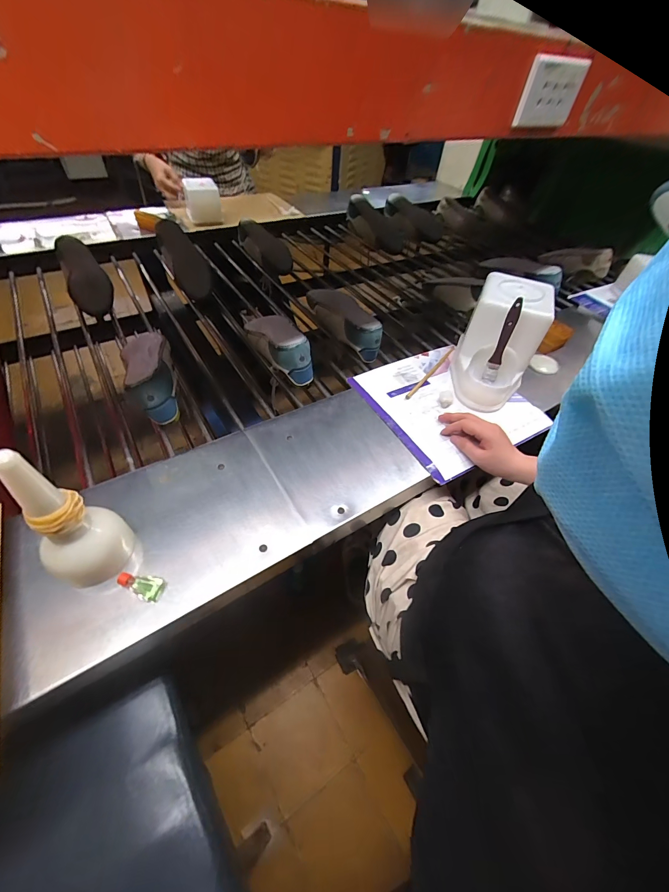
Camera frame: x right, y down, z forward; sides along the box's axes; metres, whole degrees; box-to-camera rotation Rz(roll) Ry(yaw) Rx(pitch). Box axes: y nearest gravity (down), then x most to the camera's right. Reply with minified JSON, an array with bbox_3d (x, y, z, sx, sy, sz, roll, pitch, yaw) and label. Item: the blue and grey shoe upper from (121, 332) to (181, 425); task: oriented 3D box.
[{"bbox_3d":[-0.349,-0.148,0.647,0.077,0.079,0.223,-20,55,-21],"label":"blue and grey shoe upper"}]

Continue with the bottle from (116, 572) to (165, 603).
[{"bbox_3d":[-0.235,0.171,0.416,0.053,0.017,0.026,9,50,1],"label":"bottle"}]

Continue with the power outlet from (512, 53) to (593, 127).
[{"bbox_3d":[0.319,-0.524,0.509,0.141,0.074,0.013,-24,53,-24],"label":"power outlet"}]

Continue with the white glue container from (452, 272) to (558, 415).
[{"bbox_3d":[0.324,-0.206,0.677,0.130,0.163,0.229,26,52,14],"label":"white glue container"}]

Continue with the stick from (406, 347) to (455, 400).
[{"bbox_3d":[0.211,-0.163,0.733,0.009,0.007,0.240,32,54,19],"label":"stick"}]

